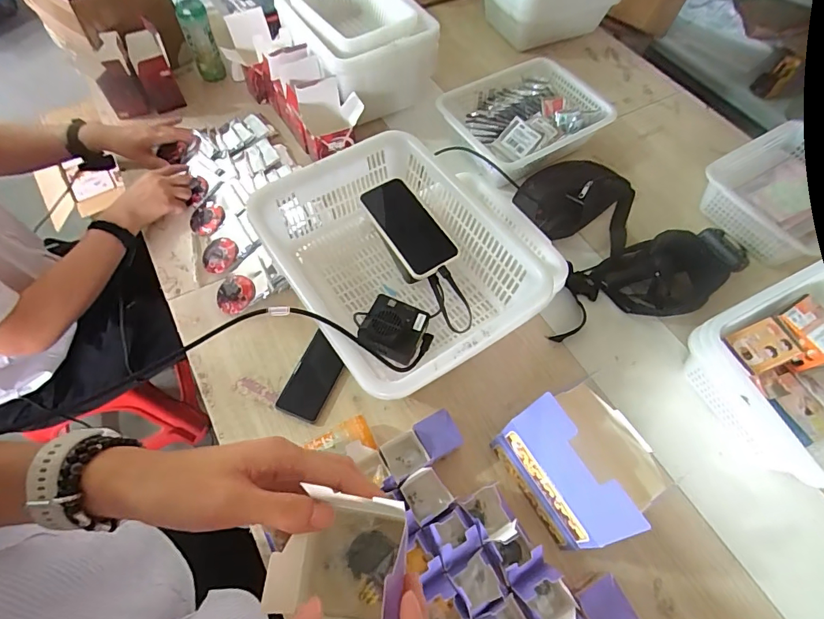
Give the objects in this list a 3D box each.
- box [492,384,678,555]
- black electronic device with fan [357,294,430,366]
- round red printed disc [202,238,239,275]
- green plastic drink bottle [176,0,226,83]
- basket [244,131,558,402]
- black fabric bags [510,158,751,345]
[{"bbox_3d":[0.230,0.209,0.605,0.134,0.203,0.171,-28,65,-17],"label":"box"},{"bbox_3d":[-0.024,0.029,0.572,0.081,0.048,0.089,24,62,10],"label":"black electronic device with fan"},{"bbox_3d":[-0.372,-0.105,0.849,0.071,0.011,0.071,-2,73,6],"label":"round red printed disc"},{"bbox_3d":[-0.509,-0.644,1.059,0.065,0.193,0.062,-18,63,-13],"label":"green plastic drink bottle"},{"bbox_3d":[-0.025,-0.059,0.598,0.258,0.119,0.345,-28,65,-17],"label":"basket"},{"bbox_3d":[0.439,-0.154,0.900,0.415,0.058,0.392,-7,61,-7],"label":"black fabric bags"}]

